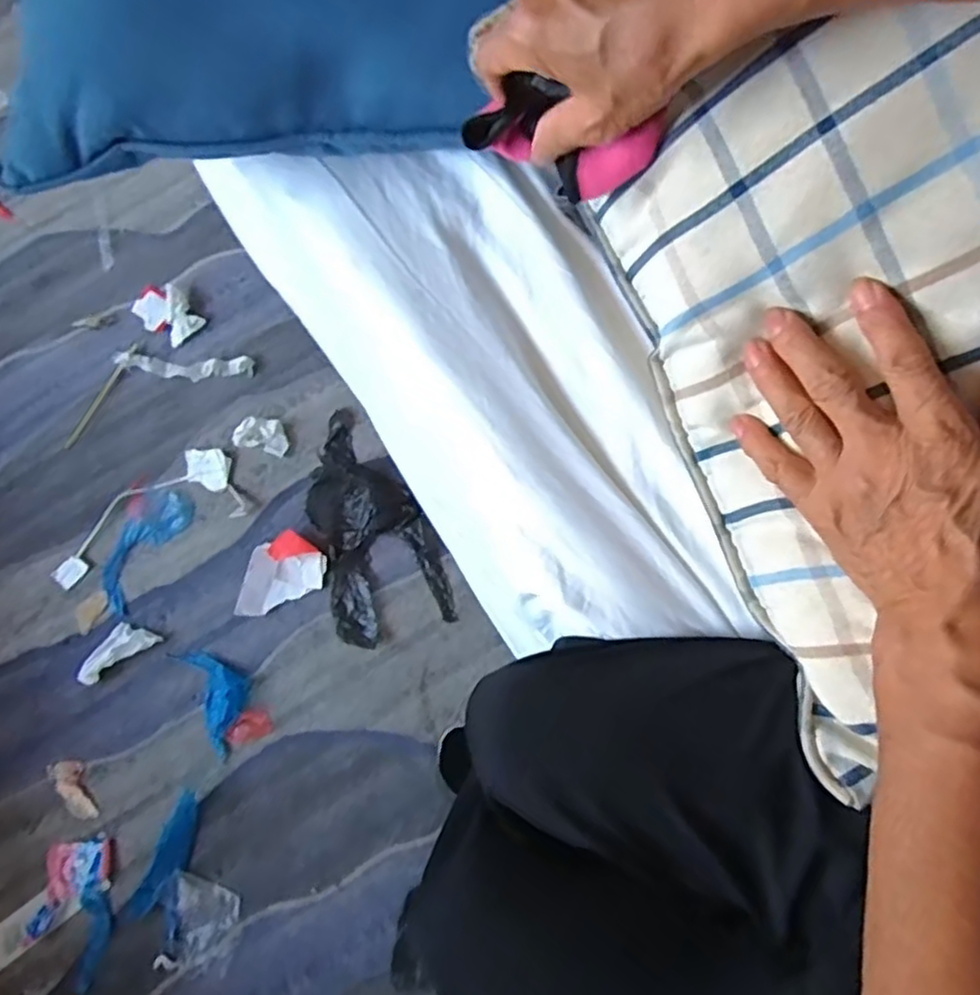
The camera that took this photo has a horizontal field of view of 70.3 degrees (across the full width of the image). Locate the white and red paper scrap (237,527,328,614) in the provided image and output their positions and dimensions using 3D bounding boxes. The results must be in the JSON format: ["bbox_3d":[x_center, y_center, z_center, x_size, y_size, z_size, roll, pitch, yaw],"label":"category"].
[{"bbox_3d":[-0.298,0.104,0.973,0.131,0.014,0.088,-24,79,-6],"label":"white and red paper scrap"}]

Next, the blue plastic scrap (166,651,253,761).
[{"bbox_3d":[-0.367,0.266,0.945,0.076,0.033,0.151,-27,79,-7],"label":"blue plastic scrap"}]

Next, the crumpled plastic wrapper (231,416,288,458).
[{"bbox_3d":[-0.333,-0.092,1.018,0.078,0.016,0.050,12,77,2],"label":"crumpled plastic wrapper"}]

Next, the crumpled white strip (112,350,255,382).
[{"bbox_3d":[-0.464,-0.199,1.055,0.212,0.006,0.040,3,77,0],"label":"crumpled white strip"}]

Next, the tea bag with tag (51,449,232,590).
[{"bbox_3d":[-0.508,0.020,1.015,0.291,0.013,0.079,-35,80,-8],"label":"tea bag with tag"}]

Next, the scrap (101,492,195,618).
[{"bbox_3d":[-0.501,0.071,1.003,0.080,0.012,0.182,31,79,6],"label":"scrap"}]

